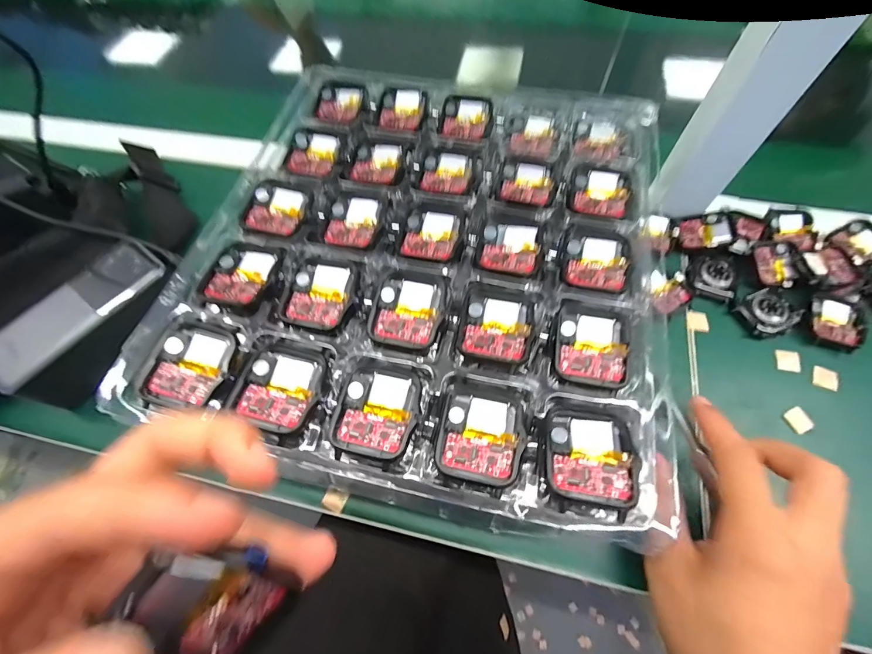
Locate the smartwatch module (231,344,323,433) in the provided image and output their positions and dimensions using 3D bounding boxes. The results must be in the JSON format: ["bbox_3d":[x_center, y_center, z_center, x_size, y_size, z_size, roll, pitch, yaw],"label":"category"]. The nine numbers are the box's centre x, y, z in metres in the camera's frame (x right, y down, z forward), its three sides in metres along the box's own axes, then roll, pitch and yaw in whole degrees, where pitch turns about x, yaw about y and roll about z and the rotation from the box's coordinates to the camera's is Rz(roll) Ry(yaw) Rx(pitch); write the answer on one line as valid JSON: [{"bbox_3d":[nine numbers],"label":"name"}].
[{"bbox_3d":[-0.075,0.028,0.177,0.035,0.006,0.041,9,64,7],"label":"smartwatch module"}]

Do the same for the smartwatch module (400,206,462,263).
[{"bbox_3d":[-0.003,-0.057,0.223,0.034,0.004,0.039,8,64,6],"label":"smartwatch module"}]

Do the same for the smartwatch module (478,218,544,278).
[{"bbox_3d":[0.044,-0.048,0.217,0.035,0.004,0.039,11,65,8],"label":"smartwatch module"}]

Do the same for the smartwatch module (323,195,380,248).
[{"bbox_3d":[-0.050,-0.065,0.229,0.031,0.006,0.038,5,64,5],"label":"smartwatch module"}]

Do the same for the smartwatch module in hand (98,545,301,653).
[{"bbox_3d":[-0.063,0.077,0.101,0.036,0.042,0.010,-49,26,0],"label":"smartwatch module in hand"}]

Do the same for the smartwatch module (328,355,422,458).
[{"bbox_3d":[-0.026,0.037,0.175,0.036,0.004,0.046,12,65,9],"label":"smartwatch module"}]

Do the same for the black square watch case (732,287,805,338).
[{"bbox_3d":[0.264,-0.012,0.292,0.045,0.010,0.033,-22,65,-8],"label":"black square watch case"}]

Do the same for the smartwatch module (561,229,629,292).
[{"bbox_3d":[0.092,-0.039,0.212,0.035,0.004,0.042,12,65,8],"label":"smartwatch module"}]

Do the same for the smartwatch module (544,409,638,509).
[{"bbox_3d":[0.067,0.055,0.161,0.036,0.008,0.038,12,65,9],"label":"smartwatch module"}]

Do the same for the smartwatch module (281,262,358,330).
[{"bbox_3d":[-0.064,-0.019,0.205,0.034,0.007,0.039,10,64,8],"label":"smartwatch module"}]

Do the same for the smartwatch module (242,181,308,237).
[{"bbox_3d":[-0.100,-0.077,0.235,0.032,0.009,0.040,9,64,7],"label":"smartwatch module"}]

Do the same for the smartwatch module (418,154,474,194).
[{"bbox_3d":[0.008,-0.104,0.250,0.033,0.004,0.034,8,64,7],"label":"smartwatch module"}]

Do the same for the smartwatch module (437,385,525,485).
[{"bbox_3d":[0.021,0.049,0.170,0.037,0.006,0.040,9,64,7],"label":"smartwatch module"}]

